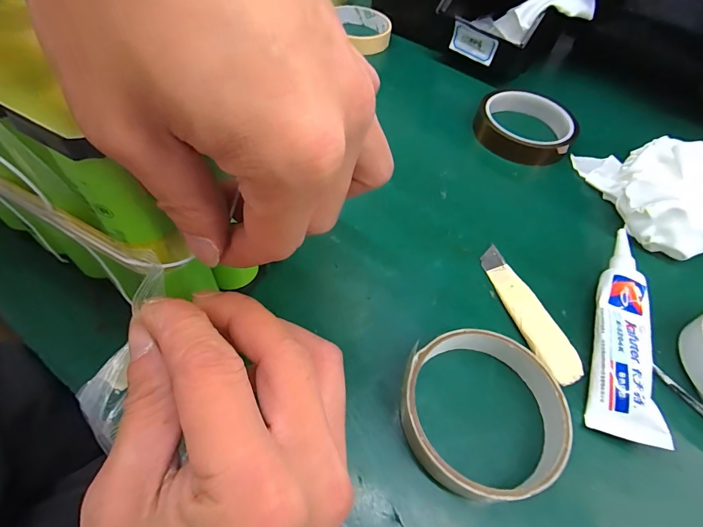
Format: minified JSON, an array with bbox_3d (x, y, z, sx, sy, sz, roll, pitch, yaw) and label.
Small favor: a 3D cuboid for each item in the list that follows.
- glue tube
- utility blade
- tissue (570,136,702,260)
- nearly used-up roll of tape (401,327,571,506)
[{"bbox_3d":[0.169,0.039,0.235,0.033,0.018,0.138,19,56,8],"label":"glue tube"},{"bbox_3d":[0.114,0.029,0.245,0.024,0.007,0.100,-11,58,-12],"label":"utility blade"},{"bbox_3d":[0.245,-0.062,0.296,0.081,0.043,0.122,4,56,-2],"label":"tissue"},{"bbox_3d":[0.068,0.077,0.199,0.089,0.021,0.081,2,56,-3],"label":"nearly used-up roll of tape"}]

